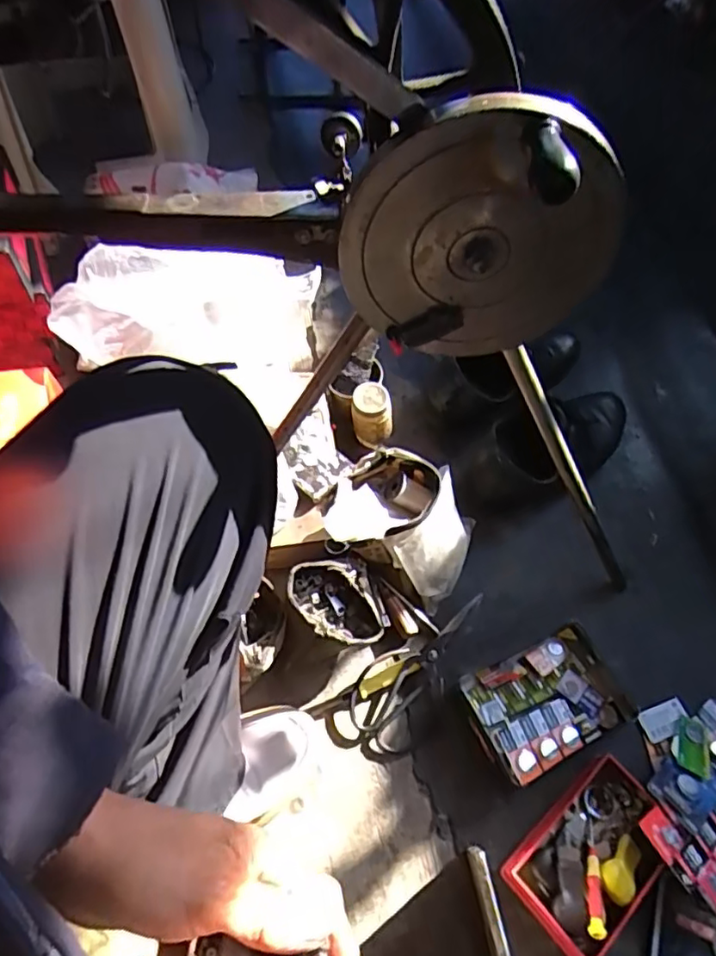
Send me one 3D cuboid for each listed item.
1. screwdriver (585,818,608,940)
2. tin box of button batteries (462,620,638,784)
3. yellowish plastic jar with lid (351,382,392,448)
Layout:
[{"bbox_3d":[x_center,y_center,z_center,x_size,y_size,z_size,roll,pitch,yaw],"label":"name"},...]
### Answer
[{"bbox_3d":[0.220,0.372,0.561,0.017,0.017,0.104,15,31,9],"label":"screwdriver"},{"bbox_3d":[0.207,0.243,0.654,0.173,0.030,0.115,-21,62,-12],"label":"tin box of button batteries"},{"bbox_3d":[0.018,-0.080,0.793,0.051,0.092,0.051,1,59,-1],"label":"yellowish plastic jar with lid"}]

